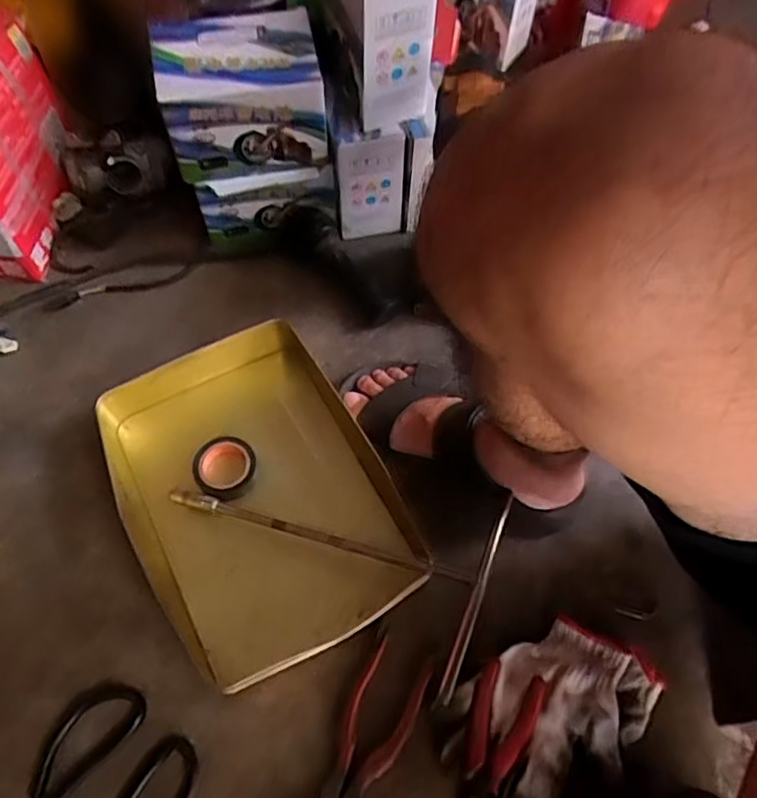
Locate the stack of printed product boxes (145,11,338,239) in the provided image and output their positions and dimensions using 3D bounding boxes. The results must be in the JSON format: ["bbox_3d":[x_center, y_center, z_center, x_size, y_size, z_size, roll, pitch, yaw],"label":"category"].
[{"bbox_3d":[-0.136,-0.282,0.678,0.161,0.217,0.088,-8,62,-5],"label":"stack of printed product boxes"}]

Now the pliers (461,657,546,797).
[{"bbox_3d":[0.092,0.276,0.495,0.053,0.019,0.115,23,64,12],"label":"pliers"}]

